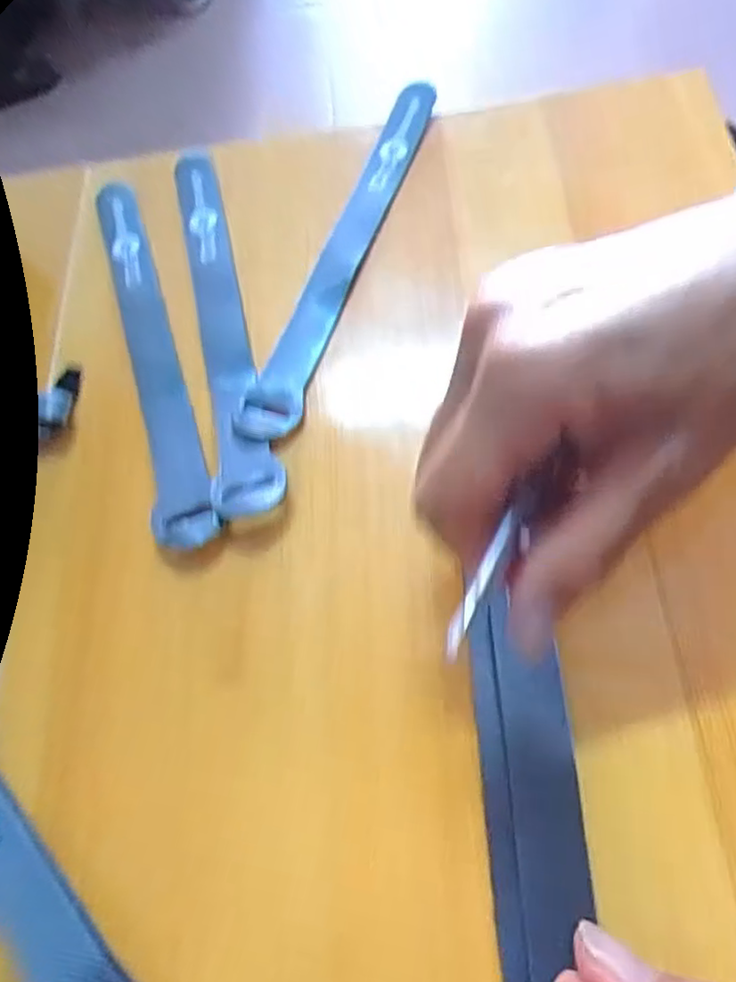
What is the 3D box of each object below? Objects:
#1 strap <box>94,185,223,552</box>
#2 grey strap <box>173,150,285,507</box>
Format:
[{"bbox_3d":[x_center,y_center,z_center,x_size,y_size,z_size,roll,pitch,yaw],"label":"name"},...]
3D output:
[{"bbox_3d":[-0.092,-0.063,0.275,0.022,0.008,0.193,-20,64,-2],"label":"strap"},{"bbox_3d":[-0.061,-0.078,0.276,0.025,0.011,0.196,-14,64,2],"label":"grey strap"}]

